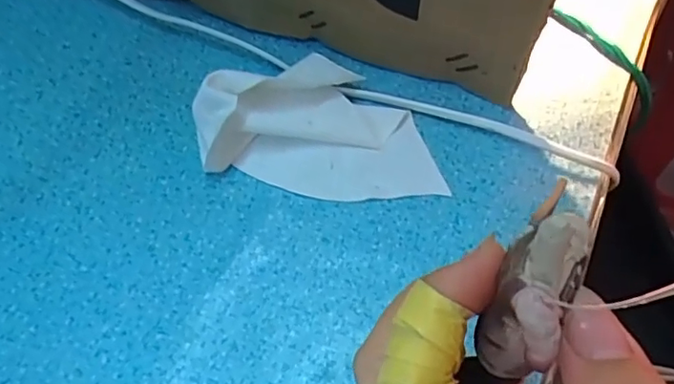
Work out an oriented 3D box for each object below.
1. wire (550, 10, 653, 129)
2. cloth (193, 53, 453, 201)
[{"bbox_3d":[0.150,-0.072,0.315,0.006,0.027,0.081,-39,85,-21],"label":"wire"},{"bbox_3d":[-0.002,-0.037,0.272,0.115,0.036,0.074,12,58,9],"label":"cloth"}]

